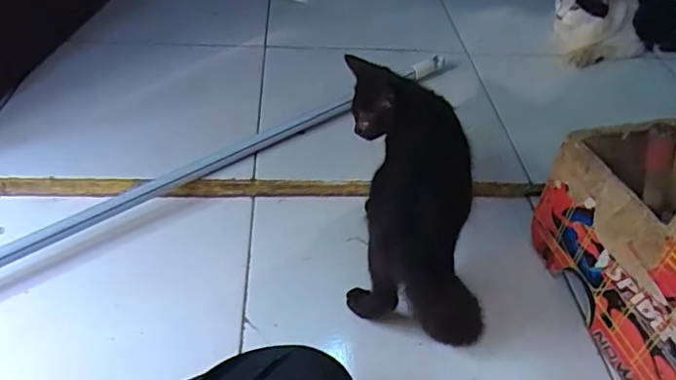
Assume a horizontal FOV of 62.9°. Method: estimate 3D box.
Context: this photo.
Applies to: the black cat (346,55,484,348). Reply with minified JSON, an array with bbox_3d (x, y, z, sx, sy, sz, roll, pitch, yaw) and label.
[{"bbox_3d":[0.064,-0.001,0.644,0.098,0.216,0.286,-1,42,-6],"label":"black cat"}]

